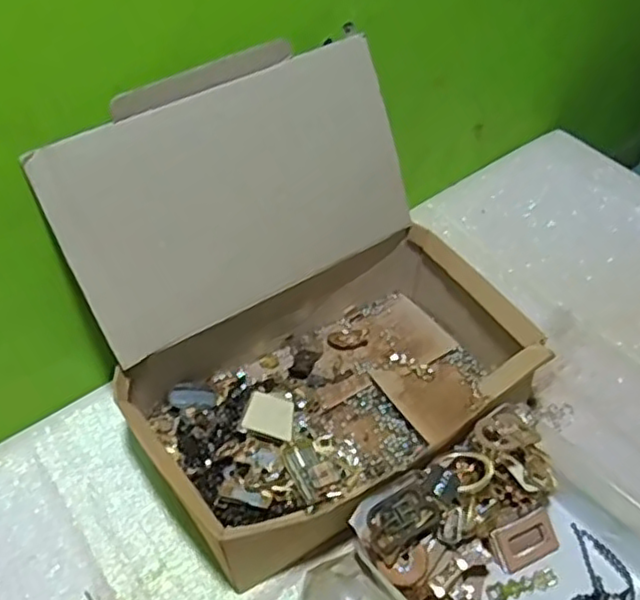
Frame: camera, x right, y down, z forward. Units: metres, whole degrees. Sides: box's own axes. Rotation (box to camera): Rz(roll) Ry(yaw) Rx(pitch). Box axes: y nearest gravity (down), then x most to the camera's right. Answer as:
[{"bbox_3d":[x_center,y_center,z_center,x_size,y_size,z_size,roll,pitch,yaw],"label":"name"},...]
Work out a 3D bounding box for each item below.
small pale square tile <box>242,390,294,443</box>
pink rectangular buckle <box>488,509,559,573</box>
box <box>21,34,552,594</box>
[{"bbox_3d":[-0.045,0.105,0.599,0.043,0.006,0.043,11,60,-7],"label":"small pale square tile"},{"bbox_3d":[0.171,0.202,0.558,0.050,0.011,0.038,-21,90,2],"label":"pink rectangular buckle"},{"bbox_3d":[-0.010,0.003,0.574,0.331,0.273,0.293,-25,53,-17],"label":"box"}]

